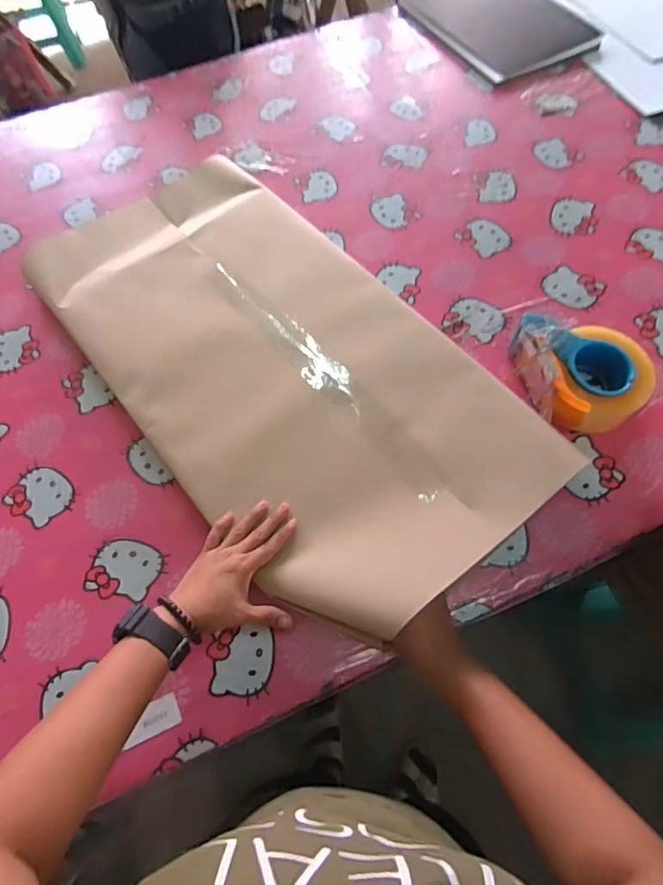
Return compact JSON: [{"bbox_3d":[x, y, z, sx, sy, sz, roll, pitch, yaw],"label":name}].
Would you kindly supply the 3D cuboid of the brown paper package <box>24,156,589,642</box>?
[{"bbox_3d":[-0.089,-0.127,0.641,0.366,0.034,0.749,-39,67,-14],"label":"brown paper package"}]

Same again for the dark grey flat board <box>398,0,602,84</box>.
[{"bbox_3d":[0.362,-0.909,1.037,0.281,0.023,0.354,-26,66,-9],"label":"dark grey flat board"}]

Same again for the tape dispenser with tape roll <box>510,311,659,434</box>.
[{"bbox_3d":[0.314,-0.082,0.626,0.164,0.067,0.133,11,65,9],"label":"tape dispenser with tape roll"}]

